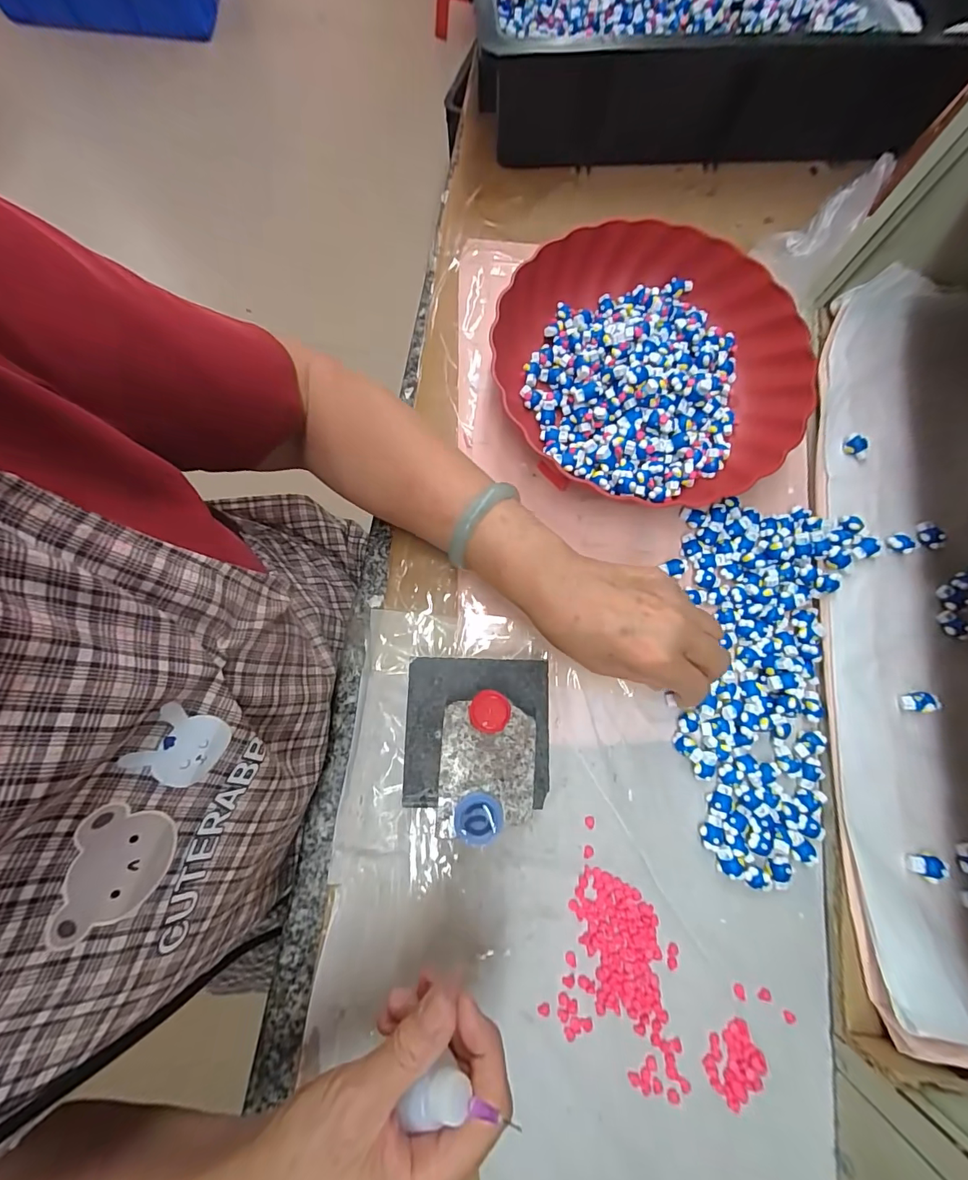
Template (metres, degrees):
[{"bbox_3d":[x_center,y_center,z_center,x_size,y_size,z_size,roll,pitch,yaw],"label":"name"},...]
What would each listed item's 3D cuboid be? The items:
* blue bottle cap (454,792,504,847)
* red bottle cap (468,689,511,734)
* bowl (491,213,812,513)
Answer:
[{"bbox_3d":[-0.003,0.142,0.276,0.029,0.007,0.029,0,78,-2],"label":"blue bottle cap"},{"bbox_3d":[0.004,0.079,0.290,0.026,0.005,0.027,2,78,-1],"label":"red bottle cap"},{"bbox_3d":[0.137,-0.182,0.357,0.228,0.046,0.232,0,78,0],"label":"bowl"}]

